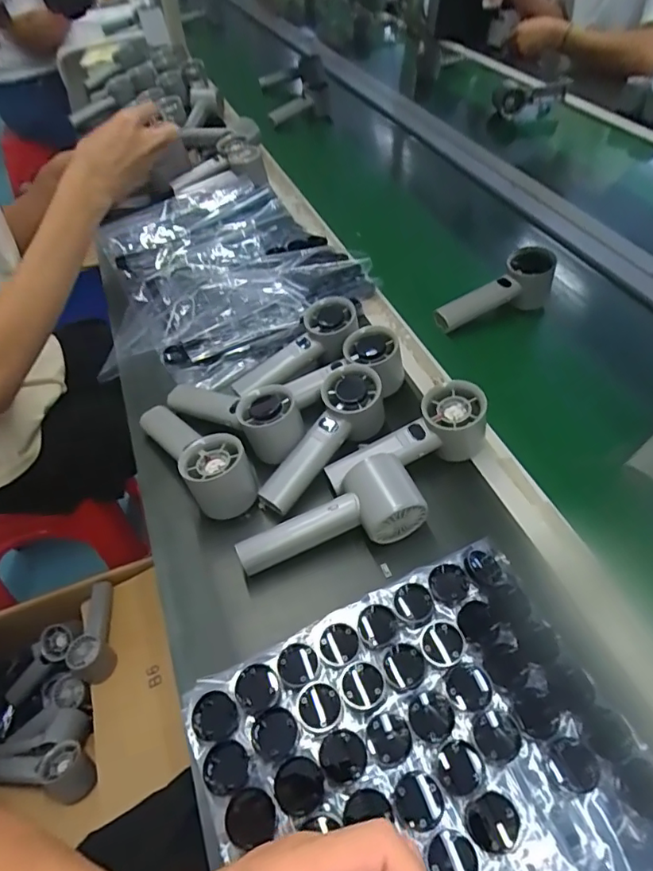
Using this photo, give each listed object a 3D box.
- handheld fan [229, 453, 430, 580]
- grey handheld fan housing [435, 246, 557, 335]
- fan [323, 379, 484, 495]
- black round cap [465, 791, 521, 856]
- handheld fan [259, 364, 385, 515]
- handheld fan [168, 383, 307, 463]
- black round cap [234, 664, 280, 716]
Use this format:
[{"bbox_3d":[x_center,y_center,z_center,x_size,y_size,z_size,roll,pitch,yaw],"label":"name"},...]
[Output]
[{"bbox_3d":[0.002,0.072,0.438,0.154,0.053,0.052,-22,49,-1],"label":"handheld fan"},{"bbox_3d":[0.210,-0.175,0.652,0.162,0.051,0.048,-27,50,-1],"label":"grey handheld fan housing"},{"bbox_3d":[0.076,0.008,0.490,0.157,0.061,0.051,-24,49,2],"label":"fan"},{"bbox_3d":[0.099,0.228,0.307,0.030,0.004,0.027,-16,51,-12],"label":"black round cap"},{"bbox_3d":[-0.002,0.006,0.493,0.063,0.048,0.160,30,71,27],"label":"handheld fan"},{"bbox_3d":[-0.091,-0.023,0.522,0.160,0.050,0.056,18,50,35],"label":"handheld fan"},{"bbox_3d":[-0.047,0.175,0.358,0.029,0.006,0.032,-19,52,-15],"label":"black round cap"}]

